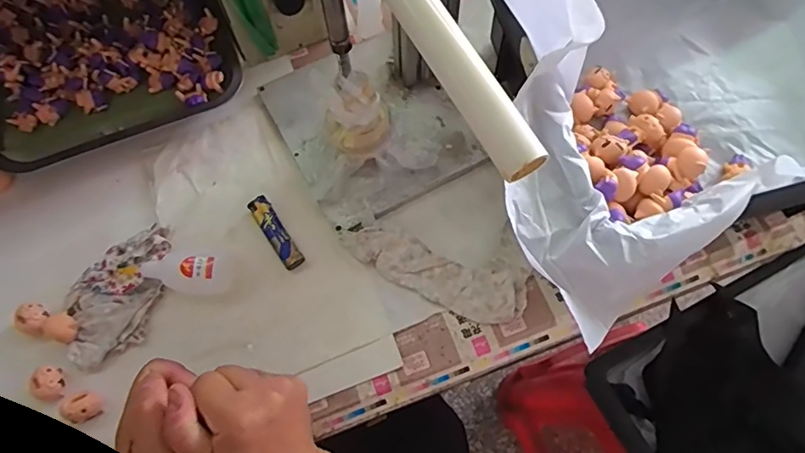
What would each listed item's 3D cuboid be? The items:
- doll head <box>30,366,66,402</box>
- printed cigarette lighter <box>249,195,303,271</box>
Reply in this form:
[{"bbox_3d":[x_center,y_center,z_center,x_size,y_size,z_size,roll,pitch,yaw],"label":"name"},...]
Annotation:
[{"bbox_3d":[-0.310,0.138,0.439,0.022,0.016,0.029,-6,70,-4],"label":"doll head"},{"bbox_3d":[-0.125,0.005,0.495,0.020,0.011,0.082,-32,73,-12],"label":"printed cigarette lighter"}]

